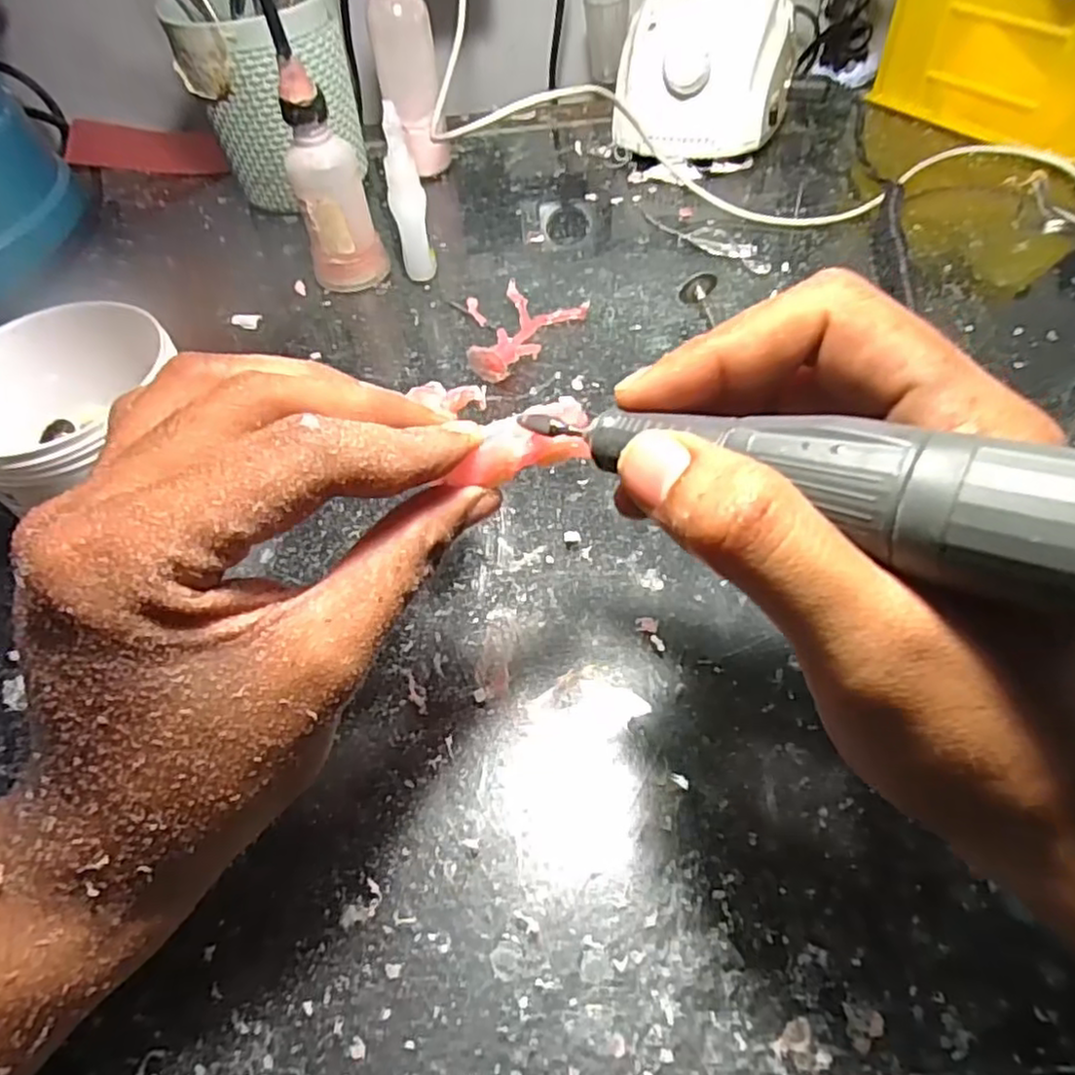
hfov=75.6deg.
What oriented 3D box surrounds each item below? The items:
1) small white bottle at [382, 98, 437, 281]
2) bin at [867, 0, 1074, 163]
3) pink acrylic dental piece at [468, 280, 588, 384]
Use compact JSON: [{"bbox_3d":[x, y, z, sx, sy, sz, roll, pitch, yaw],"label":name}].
[{"bbox_3d":[-0.070,-0.182,0.374,0.019,0.085,0.019,-13,54,-5],"label":"small white bottle"},{"bbox_3d":[0.321,-0.308,0.434,0.103,0.087,0.168,-31,58,-17],"label":"bin"},{"bbox_3d":[-0.005,-0.102,0.353,0.042,0.018,0.066,16,57,15],"label":"pink acrylic dental piece"}]

